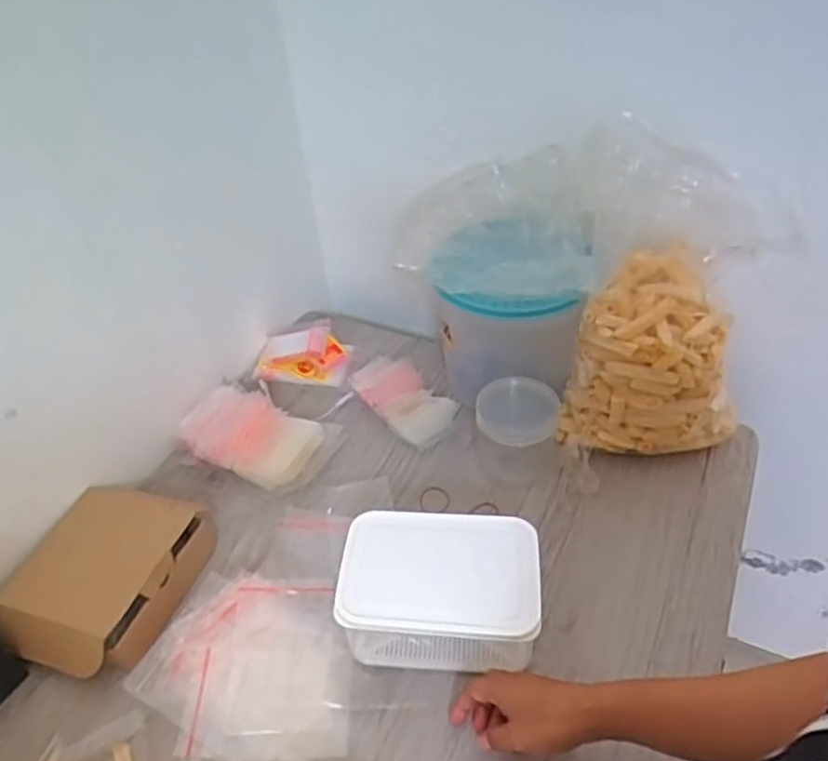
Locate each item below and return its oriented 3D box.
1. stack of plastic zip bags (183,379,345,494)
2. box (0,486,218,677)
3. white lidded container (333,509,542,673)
[{"bbox_3d":[-0.194,0.072,0.883,0.170,0.057,0.116,15,46,20],"label":"stack of plastic zip bags"},{"bbox_3d":[-0.323,0.210,0.743,0.171,0.062,0.203,11,45,16],"label":"box"},{"bbox_3d":[0.028,0.207,0.682,0.182,0.094,0.122,1,43,7],"label":"white lidded container"}]

